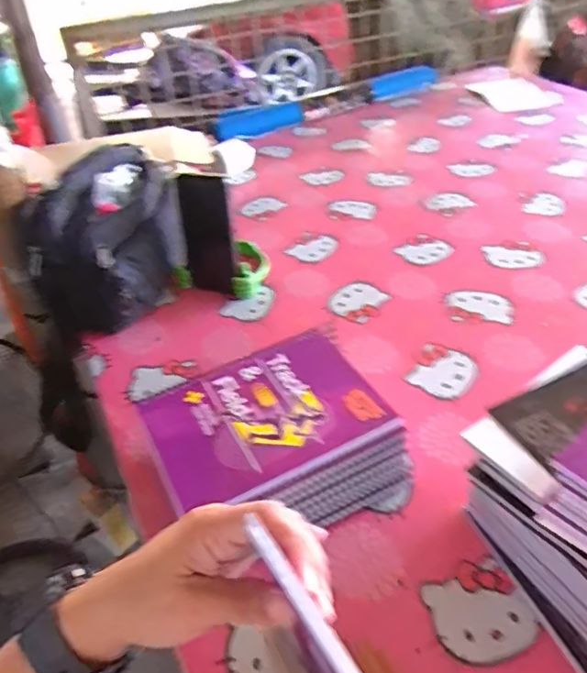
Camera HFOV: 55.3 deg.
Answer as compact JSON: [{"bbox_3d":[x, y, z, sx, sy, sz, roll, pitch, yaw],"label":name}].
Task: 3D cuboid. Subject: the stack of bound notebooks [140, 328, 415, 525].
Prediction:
[{"bbox_3d":[-0.020,0.100,0.521,0.197,0.078,0.163,-21,43,-18],"label":"stack of bound notebooks"}]

